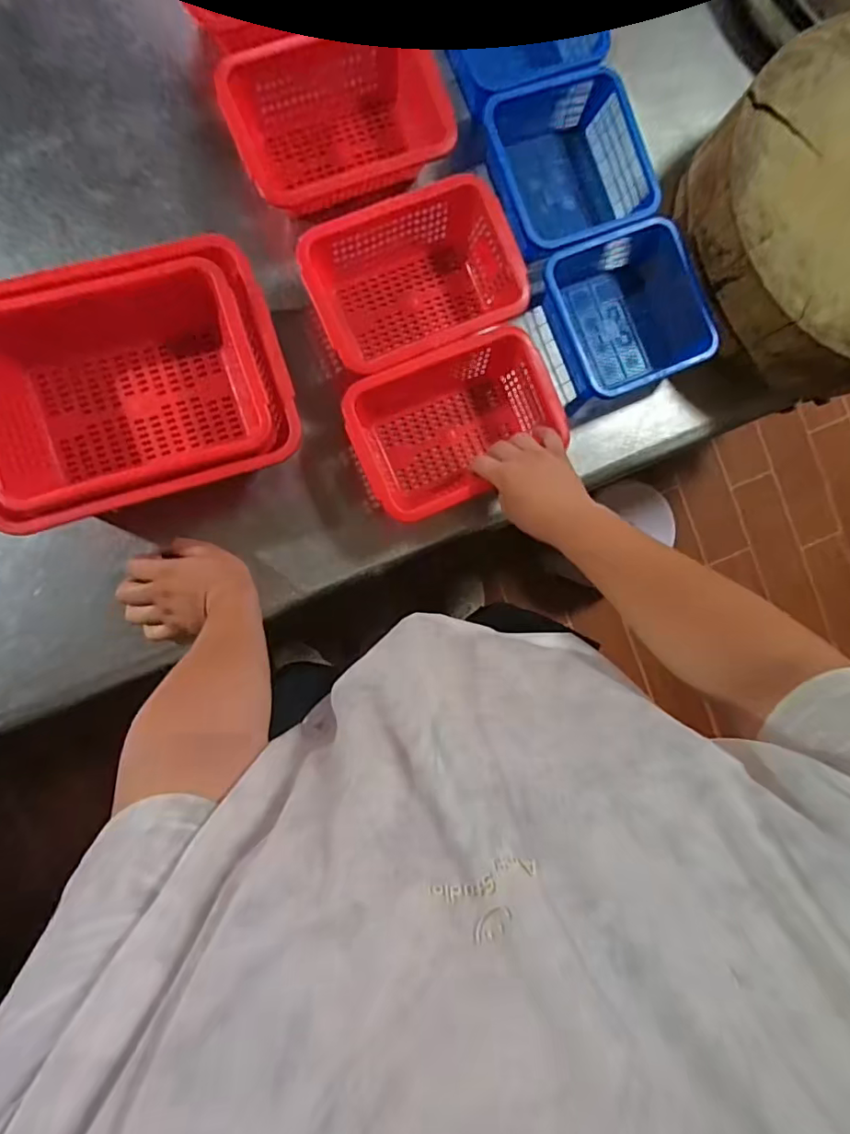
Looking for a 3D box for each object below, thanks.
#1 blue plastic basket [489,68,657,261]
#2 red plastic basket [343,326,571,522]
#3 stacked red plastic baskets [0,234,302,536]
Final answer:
[{"bbox_3d":[0.166,-0.478,0.661,0.179,0.072,0.183,-25,92,-6],"label":"blue plastic basket"},{"bbox_3d":[0.031,-0.158,0.621,0.223,0.076,0.159,-24,92,-6],"label":"red plastic basket"},{"bbox_3d":[-0.304,-0.195,0.562,0.302,0.107,0.218,-22,92,-6],"label":"stacked red plastic baskets"}]

